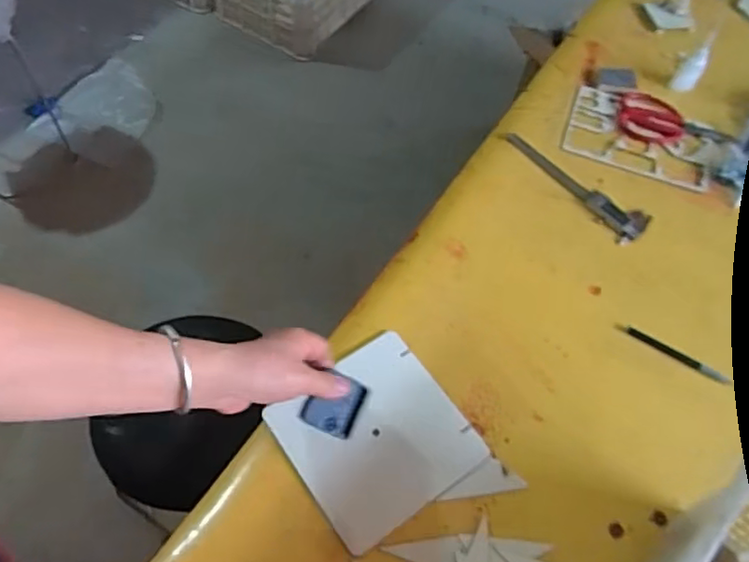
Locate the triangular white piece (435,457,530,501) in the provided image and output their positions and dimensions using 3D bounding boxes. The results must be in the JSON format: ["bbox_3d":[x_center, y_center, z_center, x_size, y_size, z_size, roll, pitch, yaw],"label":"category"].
[{"bbox_3d":[0.108,0.203,0.639,0.091,0.004,0.035,-7,60,-8],"label":"triangular white piece"}]

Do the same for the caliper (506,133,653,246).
[{"bbox_3d":[0.281,-0.138,0.860,0.059,0.009,0.227,-36,68,-22],"label":"caliper"}]

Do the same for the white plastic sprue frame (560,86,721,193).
[{"bbox_3d":[0.398,-0.213,0.920,0.217,0.009,0.136,19,67,8],"label":"white plastic sprue frame"}]

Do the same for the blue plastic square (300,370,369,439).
[{"bbox_3d":[-0.036,0.117,0.585,0.008,0.059,0.055,6,66,53],"label":"blue plastic square"}]

